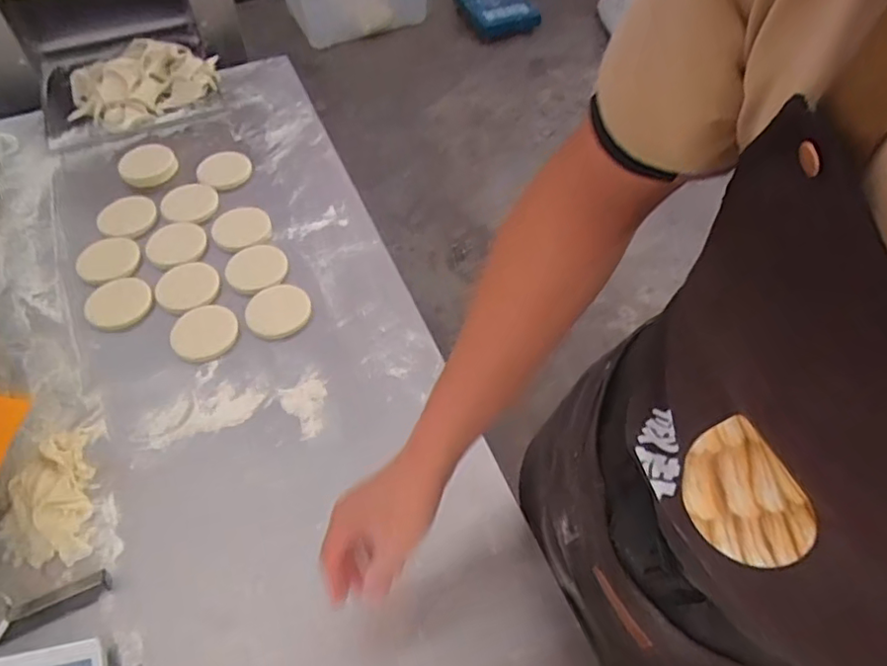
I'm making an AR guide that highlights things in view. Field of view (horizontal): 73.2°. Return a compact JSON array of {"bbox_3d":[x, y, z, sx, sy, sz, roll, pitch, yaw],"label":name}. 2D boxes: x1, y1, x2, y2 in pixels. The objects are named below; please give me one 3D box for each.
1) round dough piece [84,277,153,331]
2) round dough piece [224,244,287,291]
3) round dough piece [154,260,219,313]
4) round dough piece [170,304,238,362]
[{"bbox_3d":[-0.506,-0.050,0.929,0.094,0.010,0.092,0,54,0],"label":"round dough piece"},{"bbox_3d":[-0.303,-0.108,0.969,0.095,0.013,0.098,0,54,0],"label":"round dough piece"},{"bbox_3d":[-0.406,-0.075,0.947,0.096,0.012,0.088,0,54,0],"label":"round dough piece"},{"bbox_3d":[-0.357,-0.005,0.892,0.097,0.013,0.099,0,54,0],"label":"round dough piece"}]

